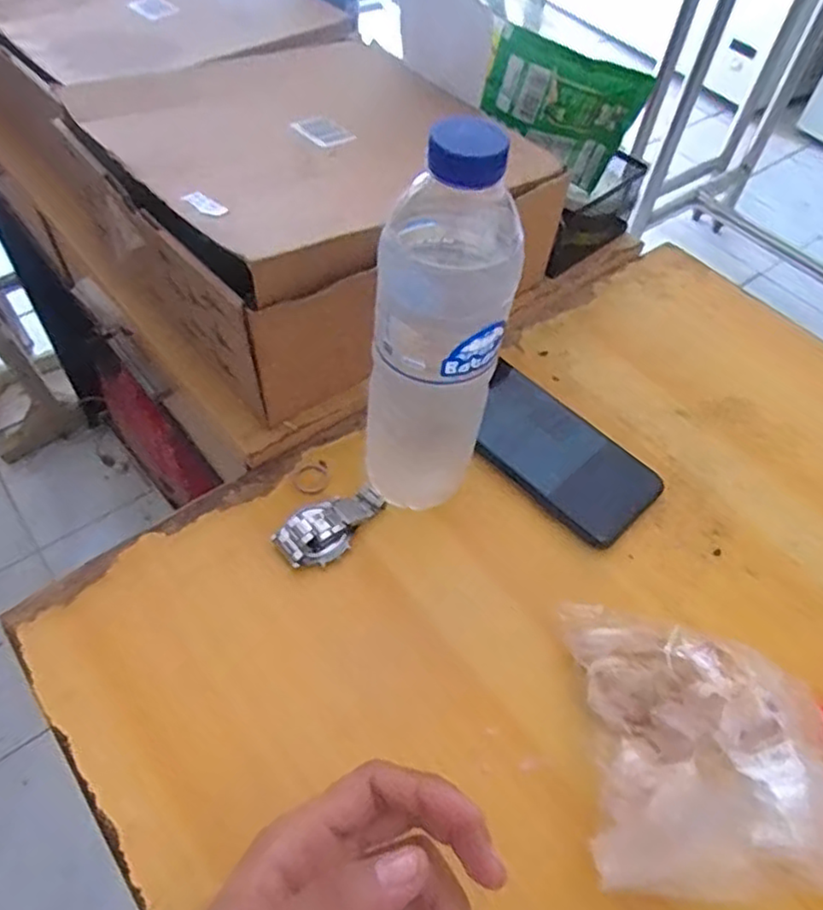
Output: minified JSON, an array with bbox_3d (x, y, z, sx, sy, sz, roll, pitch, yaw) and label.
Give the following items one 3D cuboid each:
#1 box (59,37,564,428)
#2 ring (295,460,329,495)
[{"bbox_3d":[-0.079,-0.181,0.490,0.260,0.130,0.255,-33,61,-25],"label":"box"},{"bbox_3d":[-0.062,0.014,0.424,0.026,0.004,0.022,-27,59,-22],"label":"ring"}]

